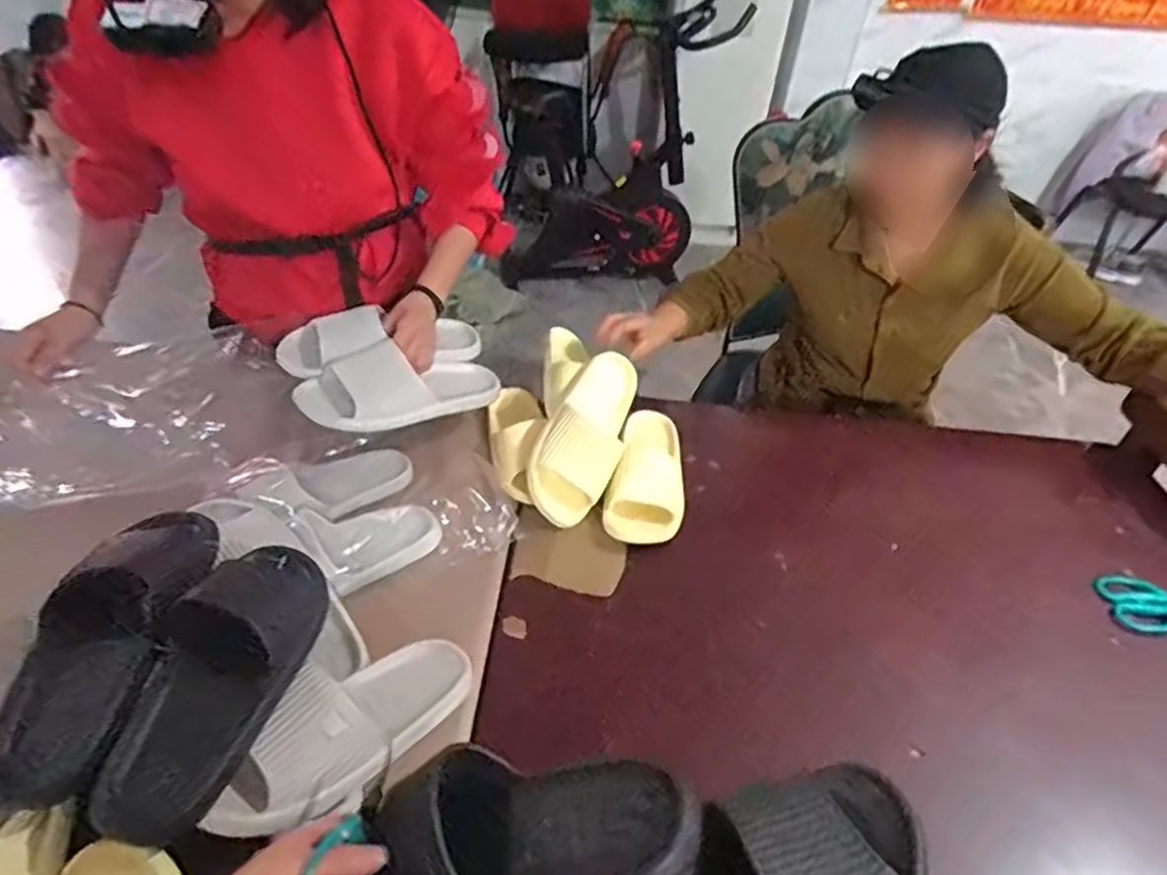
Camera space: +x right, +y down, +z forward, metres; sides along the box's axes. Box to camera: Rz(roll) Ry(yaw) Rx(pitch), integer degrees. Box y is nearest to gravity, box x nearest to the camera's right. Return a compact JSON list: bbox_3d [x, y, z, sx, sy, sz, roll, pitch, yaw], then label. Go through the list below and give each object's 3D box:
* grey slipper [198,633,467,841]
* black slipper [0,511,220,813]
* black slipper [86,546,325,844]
[{"bbox_3d":[-0.211,0.256,0.621,0.105,0.063,0.264,28,22,22],"label":"grey slipper"},{"bbox_3d":[-0.411,0.170,0.590,0.107,0.071,0.261,10,56,3],"label":"black slipper"},{"bbox_3d":[-0.305,0.191,0.589,0.102,0.073,0.269,10,41,4],"label":"black slipper"}]

